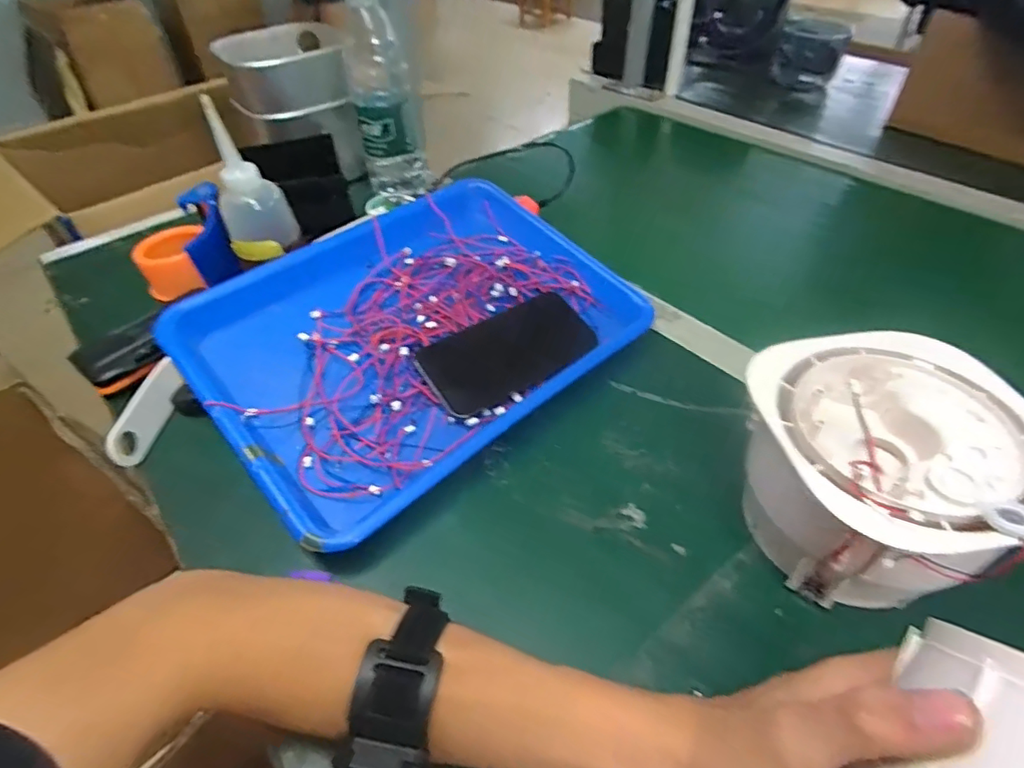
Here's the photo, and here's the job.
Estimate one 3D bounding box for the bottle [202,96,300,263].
[{"bbox_3d":[-0.236,-0.177,0.481,0.052,0.126,0.042,1,45,3],"label":"bottle"}]

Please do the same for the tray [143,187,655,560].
[{"bbox_3d":[-0.074,-0.048,0.445,0.330,0.032,0.244,-35,68,-26],"label":"tray"}]

